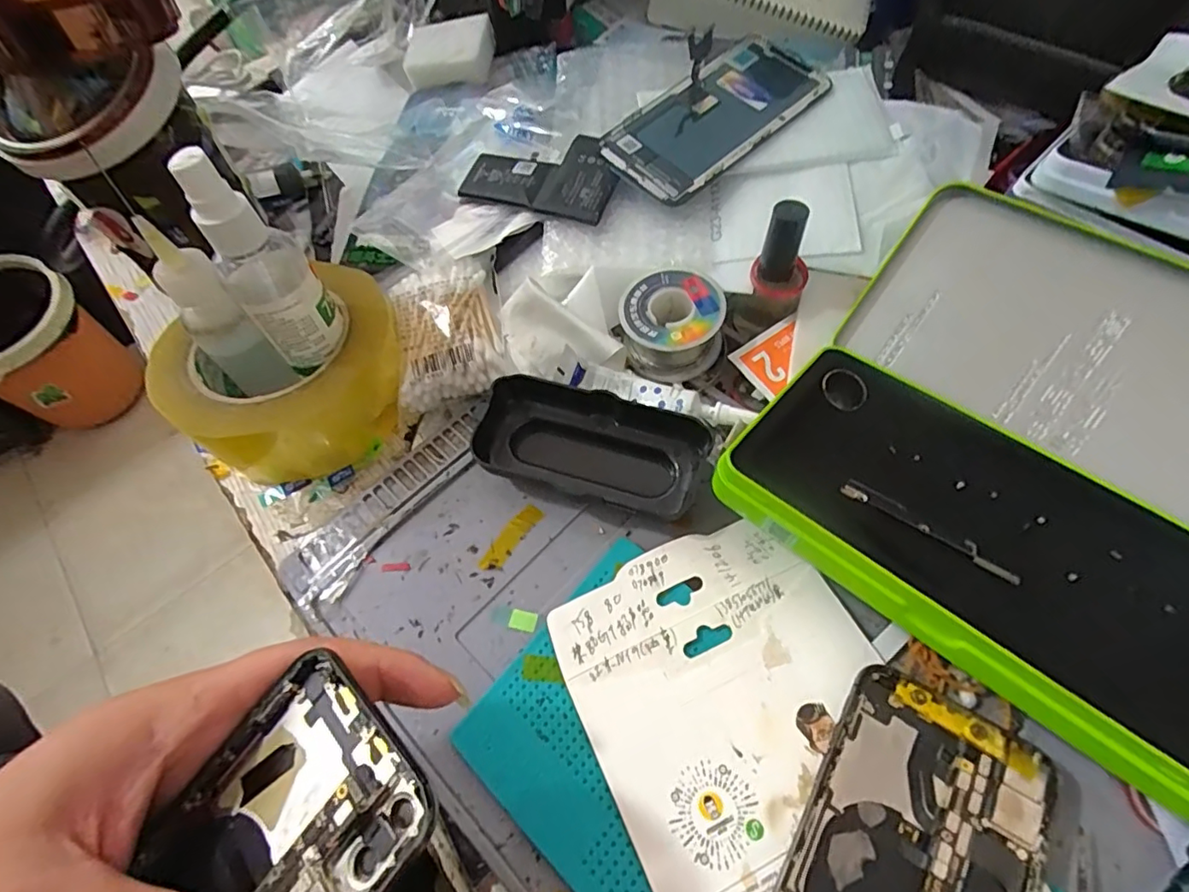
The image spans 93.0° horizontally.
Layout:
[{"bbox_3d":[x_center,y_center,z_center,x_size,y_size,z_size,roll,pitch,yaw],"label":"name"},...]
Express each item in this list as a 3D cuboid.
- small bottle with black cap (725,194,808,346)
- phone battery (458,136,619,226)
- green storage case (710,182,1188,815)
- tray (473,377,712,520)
[{"bbox_3d":[0.089,-0.088,0.285,0.036,0.060,0.034,17,62,14],"label":"small bottle with black cap"},{"bbox_3d":[-0.031,-0.164,0.339,0.093,0.006,0.054,20,77,21],"label":"phone battery"},{"bbox_3d":[0.182,0.000,0.234,0.188,0.055,0.198,37,68,23],"label":"green storage case"},{"bbox_3d":[0.000,0.000,0.276,0.106,0.027,0.046,12,61,11],"label":"tray"}]

